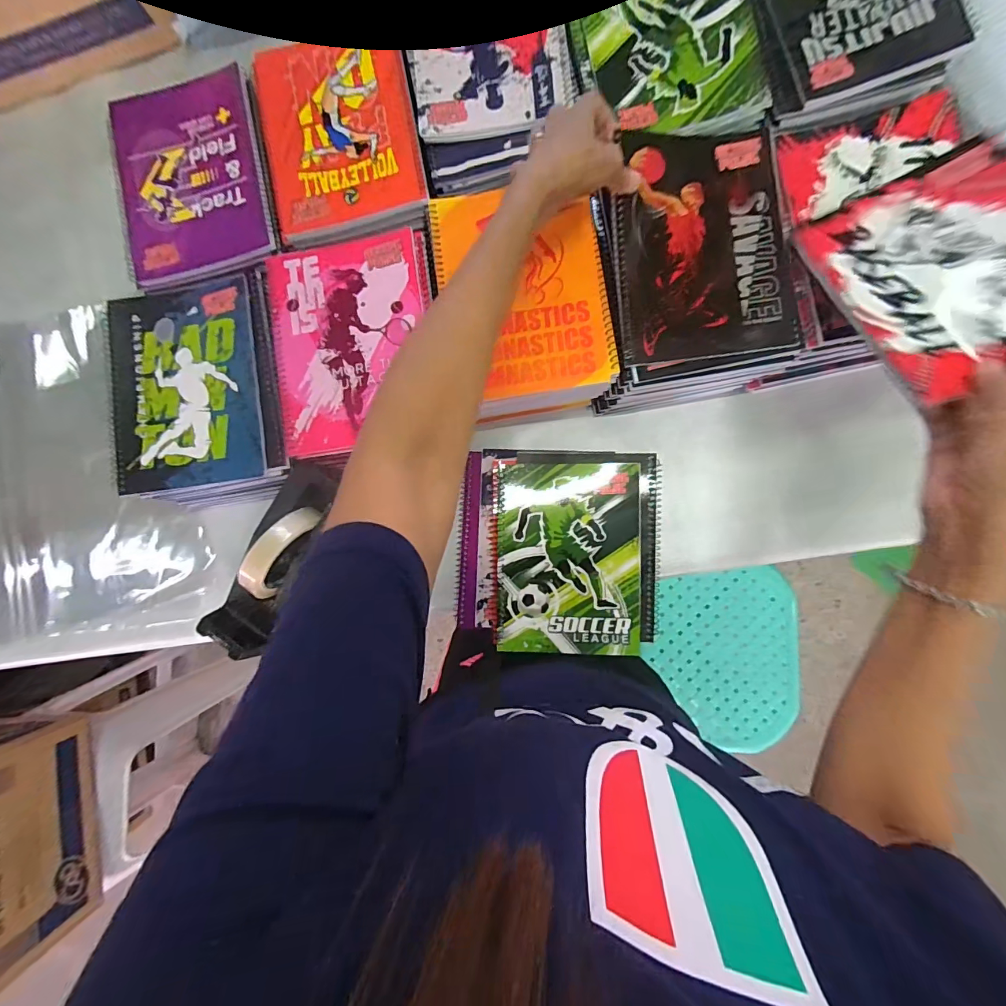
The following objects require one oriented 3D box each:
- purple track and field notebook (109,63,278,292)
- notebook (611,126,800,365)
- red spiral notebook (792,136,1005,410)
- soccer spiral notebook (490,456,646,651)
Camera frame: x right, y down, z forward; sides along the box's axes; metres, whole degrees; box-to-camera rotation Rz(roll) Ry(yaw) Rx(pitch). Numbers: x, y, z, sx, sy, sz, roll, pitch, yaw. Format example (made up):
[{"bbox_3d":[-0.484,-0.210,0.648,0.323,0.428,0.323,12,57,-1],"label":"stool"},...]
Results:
[{"bbox_3d":[-0.321,-0.329,0.453,0.156,0.014,0.197,-11,88,4],"label":"purple track and field notebook"},{"bbox_3d":[0.175,-0.228,0.390,0.147,0.014,0.189,-7,92,2],"label":"notebook"},{"bbox_3d":[0.337,-0.180,0.329,0.142,0.015,0.186,-24,64,20],"label":"red spiral notebook"},{"bbox_3d":[0.069,0.058,0.473,0.152,0.007,0.200,1,88,5],"label":"soccer spiral notebook"}]

